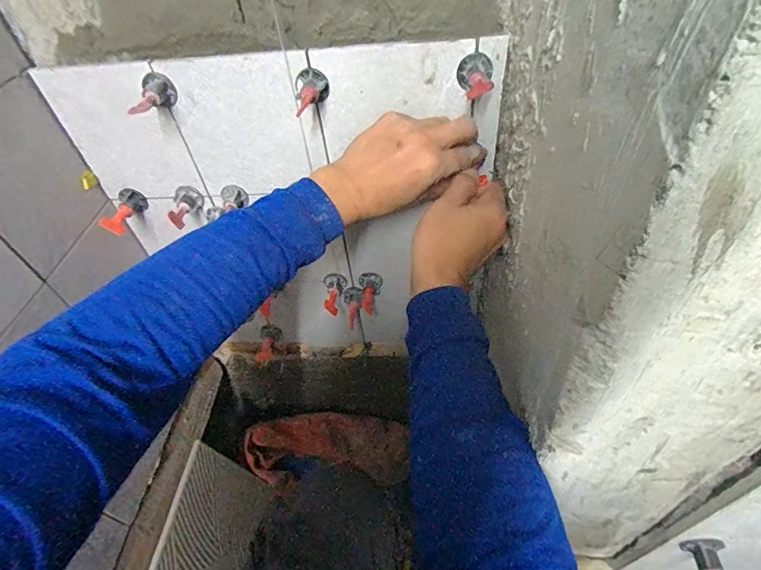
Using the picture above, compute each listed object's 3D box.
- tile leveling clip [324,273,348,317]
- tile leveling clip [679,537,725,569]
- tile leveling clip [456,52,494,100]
[{"bbox_3d":[-0.066,0.014,0.584,0.031,0.028,0.056,3,61,9],"label":"tile leveling clip"},{"bbox_3d":[0.267,0.231,0.336,0.028,0.024,0.053,-5,60,2],"label":"tile leveling clip"},{"bbox_3d":[0.083,-0.179,0.367,0.030,0.026,0.048,2,48,9],"label":"tile leveling clip"}]

